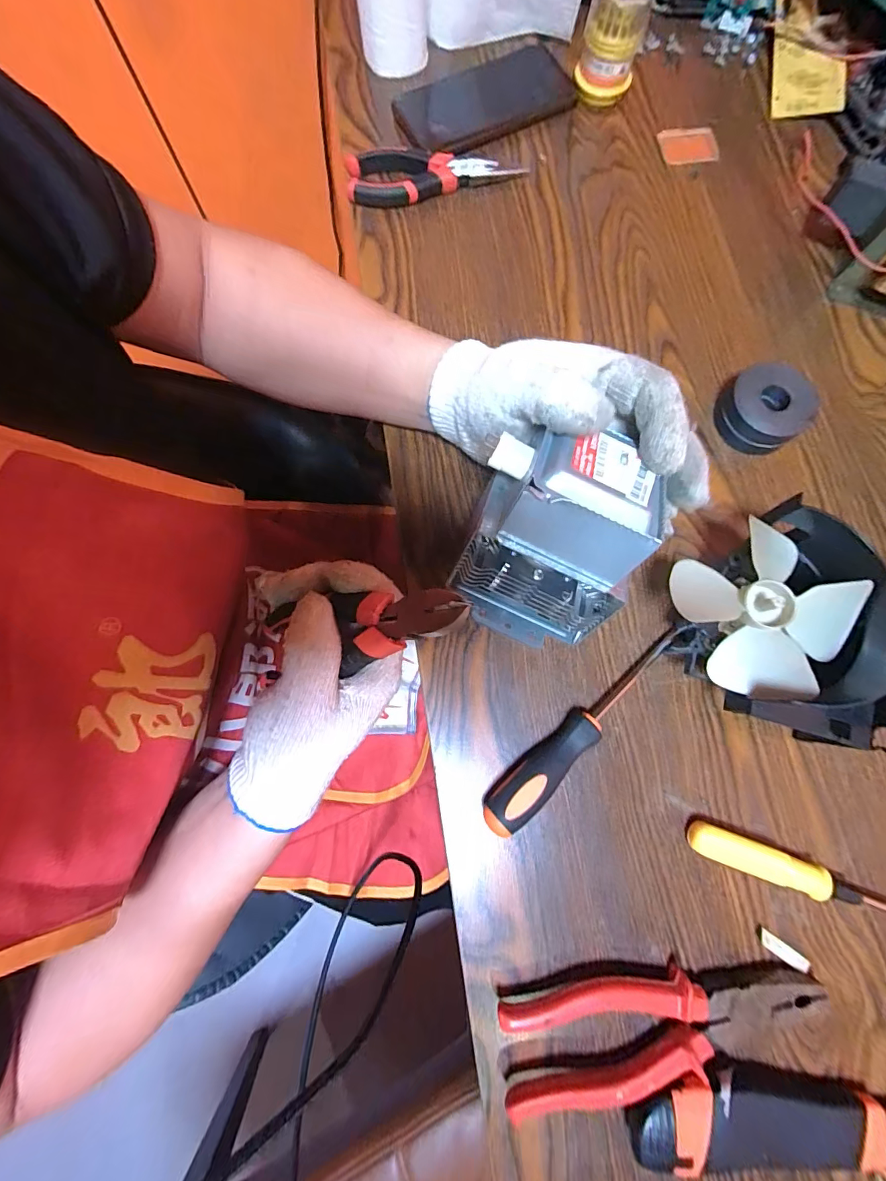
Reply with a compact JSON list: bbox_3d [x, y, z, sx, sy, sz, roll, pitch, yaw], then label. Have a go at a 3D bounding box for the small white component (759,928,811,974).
[{"bbox_3d":[0.216,0.229,0.288,0.032,0.005,0.009,35,82,7],"label":"small white component"}]

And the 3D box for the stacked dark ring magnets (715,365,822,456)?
[{"bbox_3d":[0.244,-0.138,0.347,0.054,0.031,0.062,-43,82,-7],"label":"stacked dark ring magnets"}]

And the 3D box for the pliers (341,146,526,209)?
[{"bbox_3d":[-0.010,-0.370,0.411,0.155,0.021,0.048,4,79,2],"label":"pliers"}]

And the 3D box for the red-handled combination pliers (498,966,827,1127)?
[{"bbox_3d":[0.129,0.257,0.266,0.186,0.029,0.053,-5,79,0],"label":"red-handled combination pliers"}]

